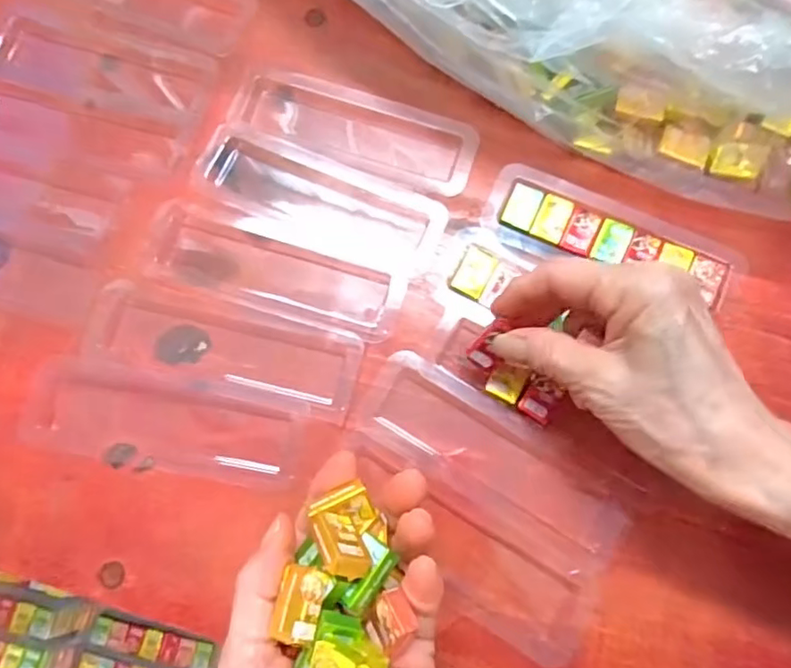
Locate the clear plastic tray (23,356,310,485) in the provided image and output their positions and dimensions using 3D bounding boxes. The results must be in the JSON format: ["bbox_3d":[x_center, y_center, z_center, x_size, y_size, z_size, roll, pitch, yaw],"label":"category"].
[{"bbox_3d":[-0.114,0.045,0.289,0.137,0.012,0.045,11,77,3],"label":"clear plastic tray"}]

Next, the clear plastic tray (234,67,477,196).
[{"bbox_3d":[-0.022,-0.119,0.328,0.139,0.008,0.046,19,77,5],"label":"clear plastic tray"}]

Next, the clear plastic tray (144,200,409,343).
[{"bbox_3d":[-0.063,-0.034,0.306,0.136,0.009,0.044,16,77,4],"label":"clear plastic tray"}]

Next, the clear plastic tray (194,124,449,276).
[{"bbox_3d":[-0.042,-0.074,0.317,0.137,0.009,0.053,21,77,5],"label":"clear plastic tray"}]

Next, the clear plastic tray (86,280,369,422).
[{"bbox_3d":[-0.088,0.007,0.297,0.139,0.010,0.047,14,77,4],"label":"clear plastic tray"}]

